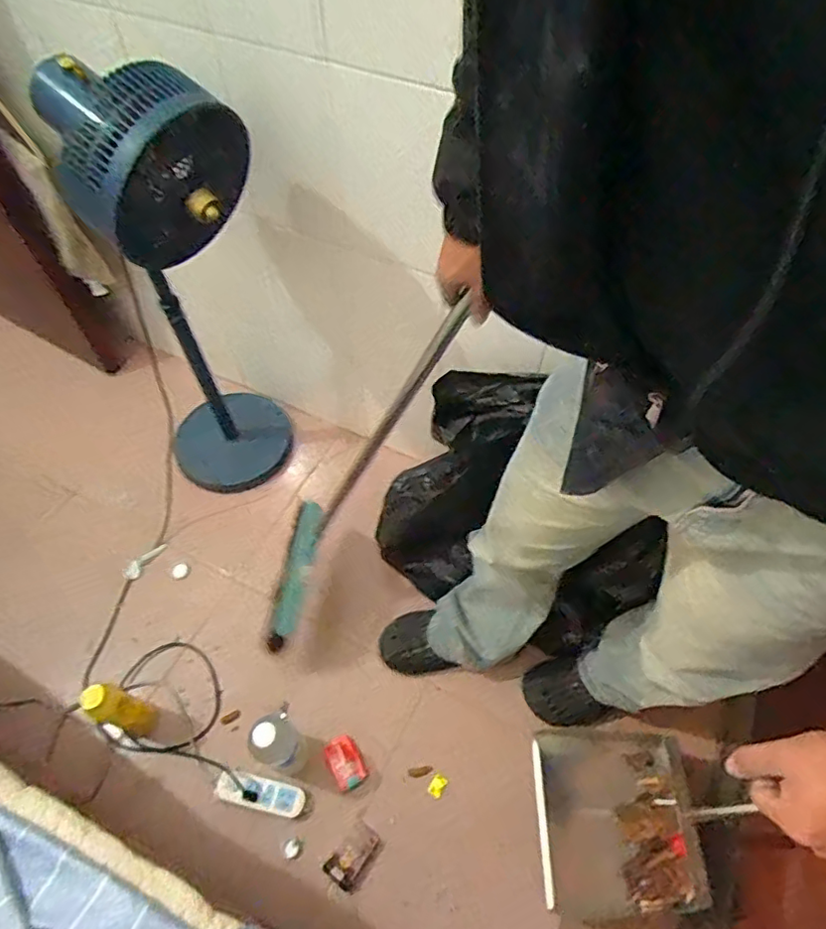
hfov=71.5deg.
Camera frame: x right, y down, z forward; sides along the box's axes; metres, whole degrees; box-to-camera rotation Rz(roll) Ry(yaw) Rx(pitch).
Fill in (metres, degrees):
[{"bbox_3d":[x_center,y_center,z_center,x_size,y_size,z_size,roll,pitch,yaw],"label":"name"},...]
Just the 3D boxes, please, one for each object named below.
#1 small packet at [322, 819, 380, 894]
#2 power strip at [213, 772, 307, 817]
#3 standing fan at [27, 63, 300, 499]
[{"bbox_3d":[-0.107,0.700,1.028,0.061,0.016,0.099,34,62,20],"label":"small packet"},{"bbox_3d":[-0.286,0.620,1.077,0.165,0.033,0.045,8,56,5],"label":"power strip"},{"bbox_3d":[-0.419,-0.258,1.130,0.299,0.958,0.316,-30,61,-19],"label":"standing fan"}]

